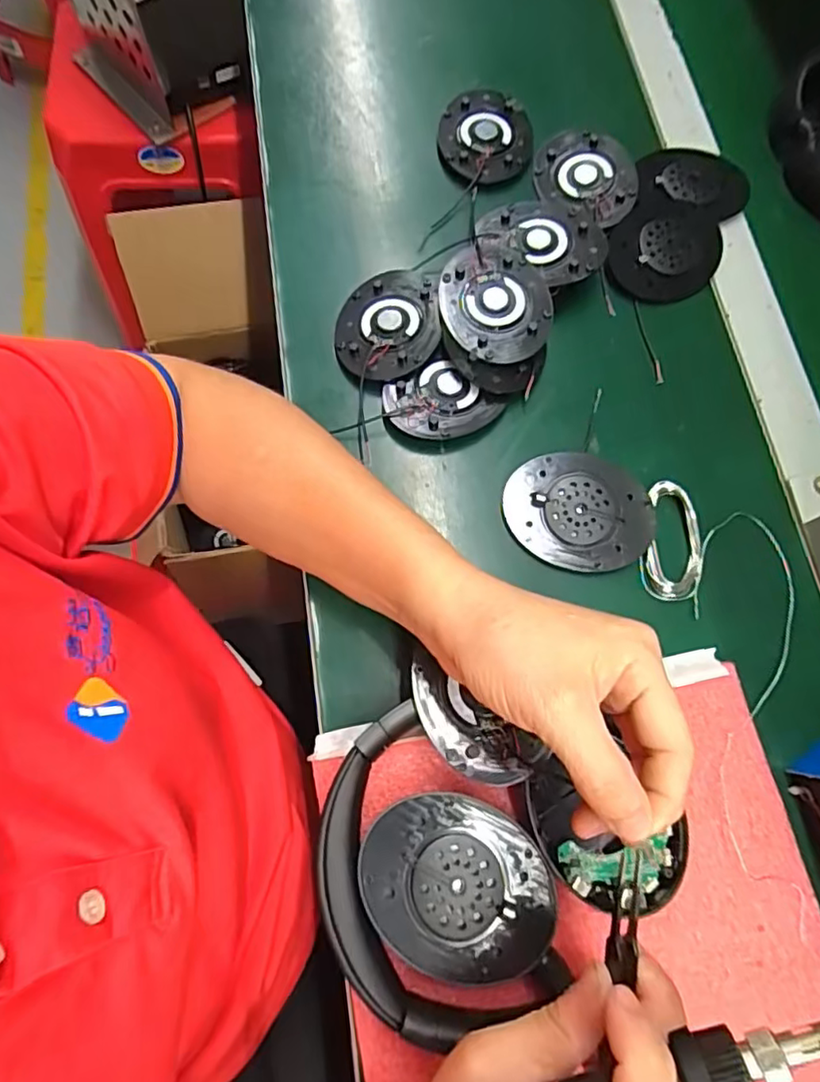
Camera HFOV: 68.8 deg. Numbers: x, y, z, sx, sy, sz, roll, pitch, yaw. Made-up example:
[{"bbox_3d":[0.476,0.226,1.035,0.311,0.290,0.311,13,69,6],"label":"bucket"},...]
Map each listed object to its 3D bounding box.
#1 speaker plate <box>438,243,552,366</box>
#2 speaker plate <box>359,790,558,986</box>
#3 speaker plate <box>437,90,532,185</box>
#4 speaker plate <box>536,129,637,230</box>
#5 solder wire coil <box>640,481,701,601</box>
[{"bbox_3d":[0.055,-0.152,0.380,0.068,0.010,0.082,-5,74,0],"label":"speaker plate"},{"bbox_3d":[0.021,0.156,0.272,0.084,0.008,0.074,0,73,-3],"label":"speaker plate"},{"bbox_3d":[0.054,-0.291,0.432,0.067,0.007,0.073,0,74,1],"label":"speaker plate"},{"bbox_3d":[0.124,-0.256,0.422,0.072,0.010,0.075,0,74,1],"label":"speaker plate"},{"bbox_3d":[0.153,0.000,0.350,0.033,0.007,0.069,10,75,4],"label":"solder wire coil"}]

